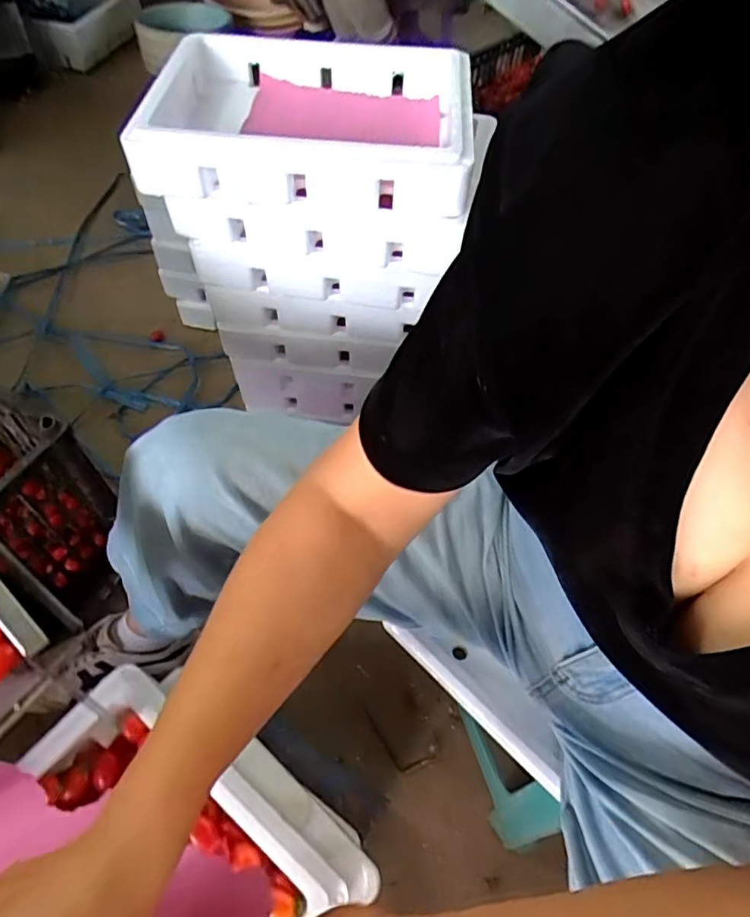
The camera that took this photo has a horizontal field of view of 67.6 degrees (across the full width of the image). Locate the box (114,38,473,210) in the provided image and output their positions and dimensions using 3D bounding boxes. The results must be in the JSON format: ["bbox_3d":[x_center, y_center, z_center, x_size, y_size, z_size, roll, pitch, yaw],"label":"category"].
[{"bbox_3d":[-0.072,-0.377,0.636,0.353,0.108,0.273,5,56,1],"label":"box"}]

